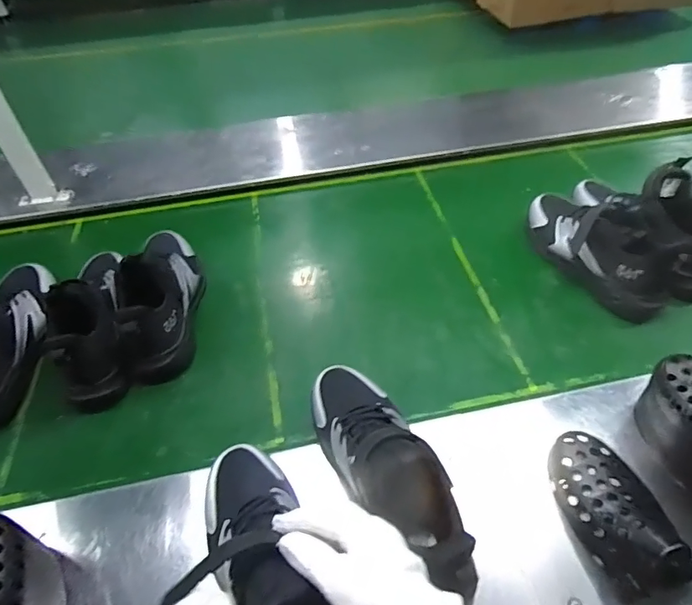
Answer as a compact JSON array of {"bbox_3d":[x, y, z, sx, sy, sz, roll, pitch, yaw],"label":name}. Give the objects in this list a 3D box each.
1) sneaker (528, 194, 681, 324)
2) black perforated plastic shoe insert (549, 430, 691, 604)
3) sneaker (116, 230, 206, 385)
[{"bbox_3d":[0.377,-0.091,0.728,0.091,0.102,0.262,-17,49,-12],"label":"sneaker"},{"bbox_3d":[0.269,0.203,0.482,0.083,0.087,0.155,-9,48,-5],"label":"black perforated plastic shoe insert"},{"bbox_3d":[-0.272,-0.028,0.702,0.087,0.135,0.257,-6,49,-2],"label":"sneaker"}]

